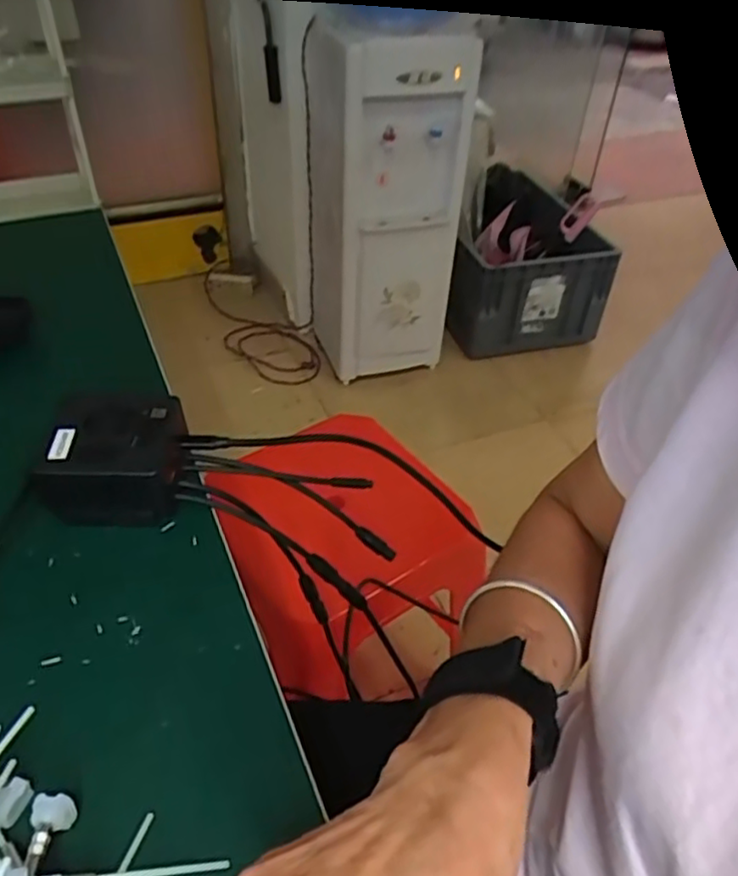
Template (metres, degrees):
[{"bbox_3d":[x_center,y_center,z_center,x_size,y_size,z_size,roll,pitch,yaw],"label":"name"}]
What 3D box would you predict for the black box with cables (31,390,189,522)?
[{"bbox_3d":[-0.160,0.013,0.422,0.081,0.057,0.076,-4,44,-8],"label":"black box with cables"}]

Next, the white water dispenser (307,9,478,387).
[{"bbox_3d":[0.038,-0.571,1.664,0.339,0.733,0.367,-6,43,-11],"label":"white water dispenser"}]

